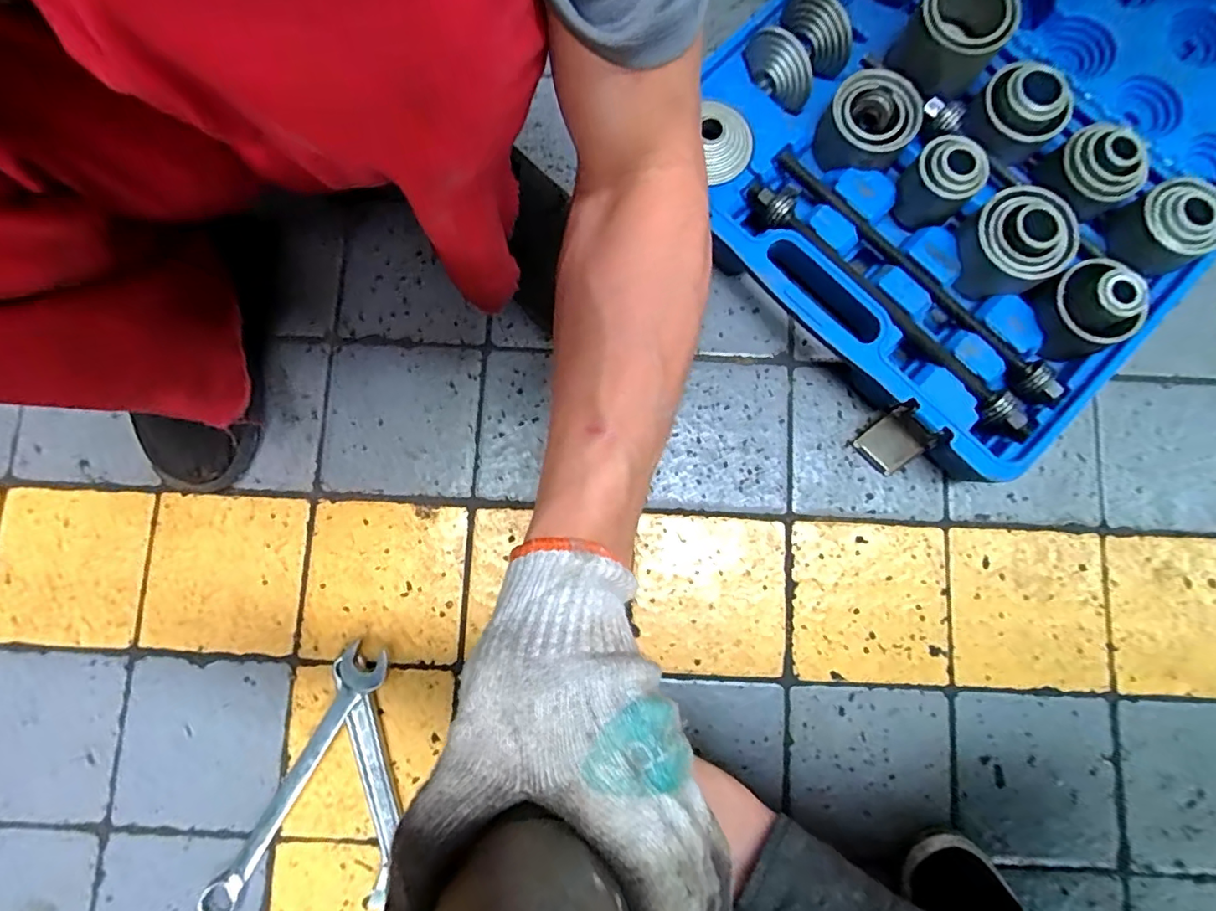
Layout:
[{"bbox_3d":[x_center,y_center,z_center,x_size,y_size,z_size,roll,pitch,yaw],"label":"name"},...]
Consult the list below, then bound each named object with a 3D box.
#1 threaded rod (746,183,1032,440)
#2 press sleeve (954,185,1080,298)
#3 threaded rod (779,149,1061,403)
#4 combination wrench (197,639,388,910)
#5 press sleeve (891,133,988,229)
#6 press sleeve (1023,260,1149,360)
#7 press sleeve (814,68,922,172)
[{"bbox_3d":[0.266,-0.146,0.516,0.033,0.028,0.343,-43,85,-6],"label":"threaded rod"},{"bbox_3d":[0.392,-0.204,0.517,0.086,0.061,0.094,0,82,-1],"label":"press sleeve"},{"bbox_3d":[0.301,-0.183,0.529,0.029,0.033,0.346,-42,85,-6],"label":"threaded rod"},{"bbox_3d":[-0.286,0.289,0.477,0.044,0.023,0.264,33,81,5],"label":"combination wrench"},{"bbox_3d":[0.323,-0.267,0.523,0.067,0.065,0.062,0,82,-1],"label":"press sleeve"},{"bbox_3d":[0.442,-0.136,0.500,0.074,0.070,0.080,0,82,-1],"label":"press sleeve"},{"bbox_3d":[0.251,-0.323,0.528,0.084,0.047,0.086,43,84,5],"label":"press sleeve"}]

